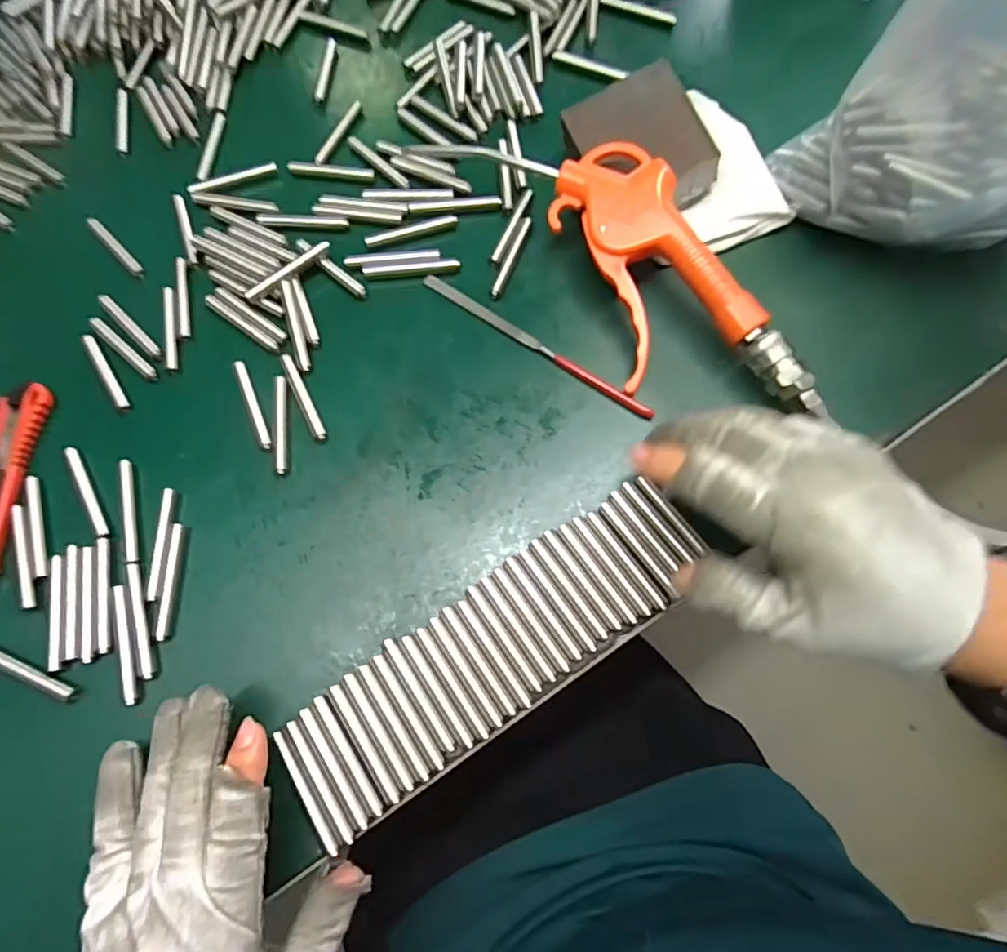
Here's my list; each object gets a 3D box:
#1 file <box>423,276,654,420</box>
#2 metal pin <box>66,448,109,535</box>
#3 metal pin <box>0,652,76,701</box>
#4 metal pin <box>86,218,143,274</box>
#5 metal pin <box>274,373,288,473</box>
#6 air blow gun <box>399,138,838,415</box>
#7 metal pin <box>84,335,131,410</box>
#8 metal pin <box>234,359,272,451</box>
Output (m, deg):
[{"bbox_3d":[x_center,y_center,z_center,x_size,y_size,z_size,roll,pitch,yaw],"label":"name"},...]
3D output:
[{"bbox_3d":[0.017,-0.077,0.325,0.158,0.004,0.007,35,75,14],"label":"file"},{"bbox_3d":[-0.228,0.008,0.307,0.006,0.004,0.059,-32,71,-9],"label":"metal pin"},{"bbox_3d":[-0.236,0.094,0.275,0.058,0.004,0.007,21,72,10],"label":"metal pin"},{"bbox_3d":[-0.247,-0.147,0.357,0.056,0.004,0.007,43,77,16],"label":"metal pin"},{"bbox_3d":[-0.124,-0.029,0.315,0.007,0.005,0.059,-9,69,0],"label":"metal pin"},{"bbox_3d":[0.064,-0.123,0.316,0.089,0.038,0.253,-33,71,-9],"label":"air blow gun"},{"bbox_3d":[-0.231,-0.060,0.327,0.007,0.006,0.054,-33,71,-9],"label":"metal pin"},{"bbox_3d":[-0.142,-0.041,0.319,0.006,0.004,0.058,-24,70,-6],"label":"metal pin"}]

